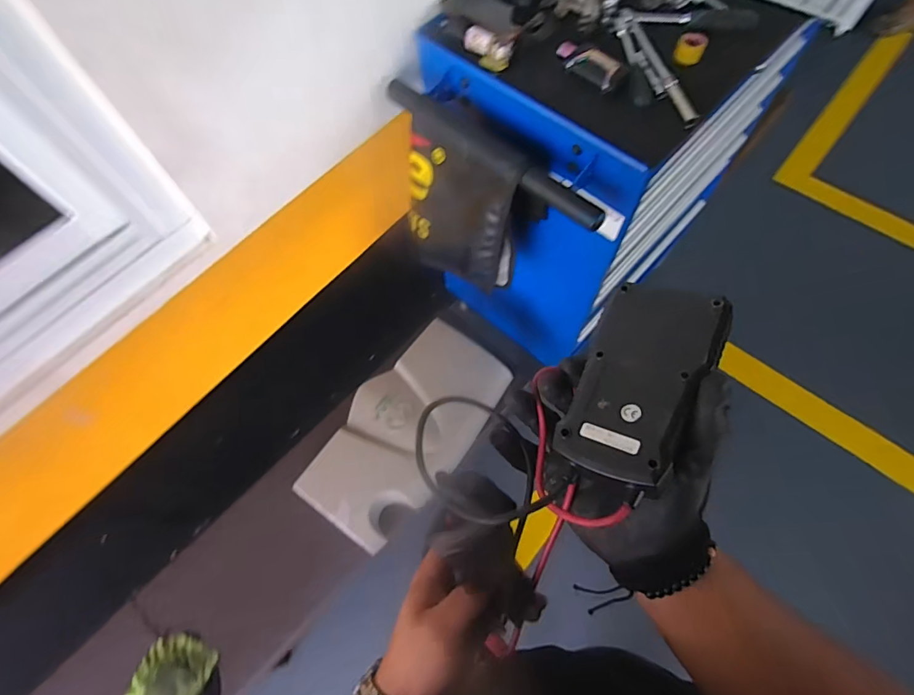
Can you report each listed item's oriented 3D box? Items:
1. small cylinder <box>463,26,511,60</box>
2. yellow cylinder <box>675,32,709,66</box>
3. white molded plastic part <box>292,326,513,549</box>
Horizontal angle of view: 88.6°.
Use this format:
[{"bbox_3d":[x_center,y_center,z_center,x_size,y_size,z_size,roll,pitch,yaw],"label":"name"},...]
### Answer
[{"bbox_3d":[0.048,-0.484,0.746,0.086,0.026,0.022,32,70,16],"label":"small cylinder"},{"bbox_3d":[0.365,-0.467,0.730,0.042,0.030,0.045,19,67,11],"label":"yellow cylinder"},{"bbox_3d":[-0.117,0.173,1.019,0.259,0.070,0.467,33,70,16],"label":"white molded plastic part"}]

